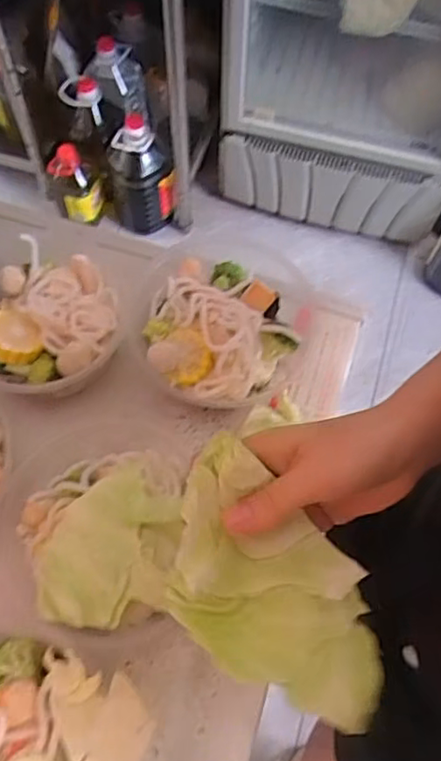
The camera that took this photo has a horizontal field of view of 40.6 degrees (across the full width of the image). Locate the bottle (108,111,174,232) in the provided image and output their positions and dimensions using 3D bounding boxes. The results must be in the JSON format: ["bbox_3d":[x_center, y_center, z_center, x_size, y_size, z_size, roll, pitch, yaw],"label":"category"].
[{"bbox_3d":[-0.220,-0.583,1.651,0.169,0.322,0.186,-8,67,-5],"label":"bottle"}]

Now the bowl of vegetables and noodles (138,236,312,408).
[{"bbox_3d":[0.009,-0.055,0.557,0.160,0.072,0.155,0,66,-1],"label":"bowl of vegetables and noodles"}]

